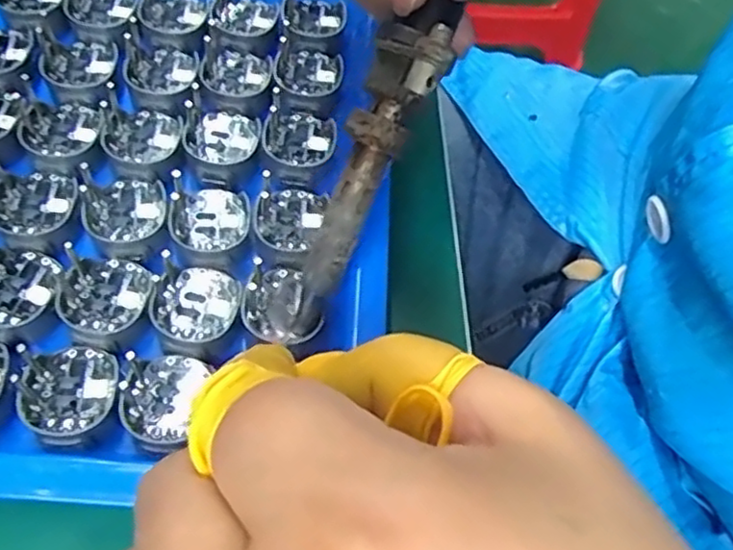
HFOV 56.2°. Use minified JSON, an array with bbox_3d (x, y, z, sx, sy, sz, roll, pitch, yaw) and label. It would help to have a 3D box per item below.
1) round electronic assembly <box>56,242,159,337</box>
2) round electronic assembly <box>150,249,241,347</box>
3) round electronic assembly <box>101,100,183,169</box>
[{"bbox_3d":[-0.079,0.005,0.206,0.026,0.007,0.025,2,62,-4],"label":"round electronic assembly"},{"bbox_3d":[-0.052,0.008,0.208,0.026,0.004,0.027,2,62,-4],"label":"round electronic assembly"},{"bbox_3d":[-0.076,-0.047,0.232,0.026,0.004,0.025,2,62,-4],"label":"round electronic assembly"}]

